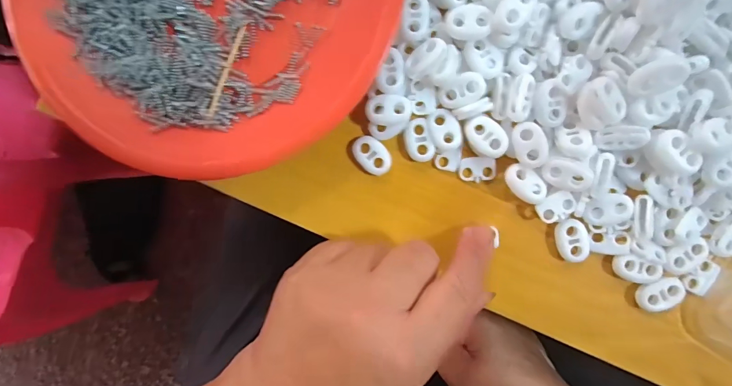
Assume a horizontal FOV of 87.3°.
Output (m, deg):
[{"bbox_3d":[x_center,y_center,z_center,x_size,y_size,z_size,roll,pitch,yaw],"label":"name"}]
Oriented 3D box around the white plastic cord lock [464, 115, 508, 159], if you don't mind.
[{"bbox_3d":[0.059,-0.027,0.187,0.015,0.004,0.023,-35,90,5],"label":"white plastic cord lock"}]

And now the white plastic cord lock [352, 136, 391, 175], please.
[{"bbox_3d":[0.004,-0.020,0.201,0.022,0.006,0.015,44,95,1],"label":"white plastic cord lock"}]

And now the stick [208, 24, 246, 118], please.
[{"bbox_3d":[-0.073,-0.064,0.201,0.004,0.004,0.051,20,94,3],"label":"stick"}]

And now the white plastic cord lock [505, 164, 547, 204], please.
[{"bbox_3d":[0.079,-0.005,0.187,0.014,0.004,0.023,-40,89,5],"label":"white plastic cord lock"}]

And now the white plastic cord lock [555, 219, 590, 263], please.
[{"bbox_3d":[0.104,0.024,0.194,0.015,0.005,0.021,-4,93,5],"label":"white plastic cord lock"}]

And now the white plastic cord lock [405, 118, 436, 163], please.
[{"bbox_3d":[0.027,-0.027,0.196,0.013,0.004,0.022,-19,91,5],"label":"white plastic cord lock"}]

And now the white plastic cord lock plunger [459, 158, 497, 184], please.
[{"bbox_3d":[0.058,-0.012,0.196,0.018,0.004,0.013,-3,93,5],"label":"white plastic cord lock plunger"}]

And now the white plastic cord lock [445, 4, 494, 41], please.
[{"bbox_3d":[0.048,-0.079,0.177,0.020,0.006,0.014,3,93,4],"label":"white plastic cord lock"}]

